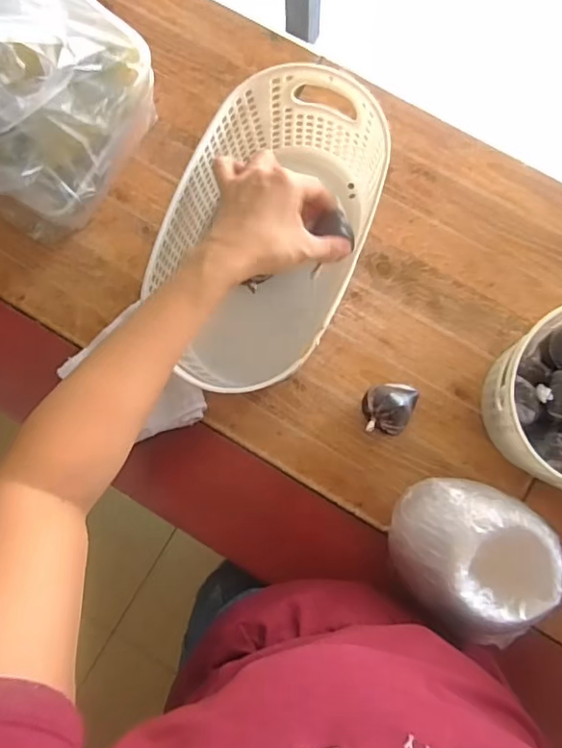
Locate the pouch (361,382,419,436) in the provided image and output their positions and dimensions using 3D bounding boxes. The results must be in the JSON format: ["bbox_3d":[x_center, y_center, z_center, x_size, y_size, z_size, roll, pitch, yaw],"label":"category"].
[{"bbox_3d":[0.104,0.033,0.517,0.052,0.040,0.047,-3,83,2],"label":"pouch"}]

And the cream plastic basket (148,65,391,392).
[{"bbox_3d":[-0.008,-0.124,0.503,0.152,0.119,0.271,24,85,5],"label":"cream plastic basket"}]

